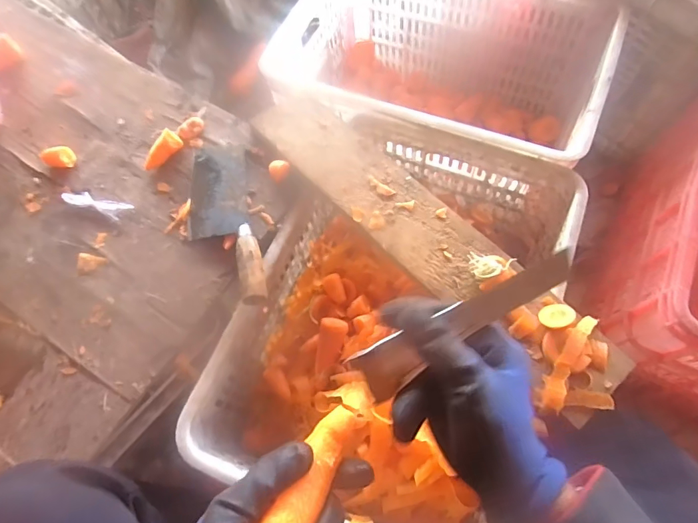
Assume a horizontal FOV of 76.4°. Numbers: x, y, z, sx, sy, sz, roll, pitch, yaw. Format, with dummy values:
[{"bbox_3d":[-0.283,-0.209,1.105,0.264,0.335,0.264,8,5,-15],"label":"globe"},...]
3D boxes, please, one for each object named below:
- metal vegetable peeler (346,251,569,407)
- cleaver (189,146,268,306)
[{"bbox_3d":[0.077,0.042,0.304,0.161,0.007,0.035,-32,93,3],"label":"metal vegetable peeler"},{"bbox_3d":[-0.164,-0.054,0.572,0.082,0.027,0.247,-14,67,-3],"label":"cleaver"}]

